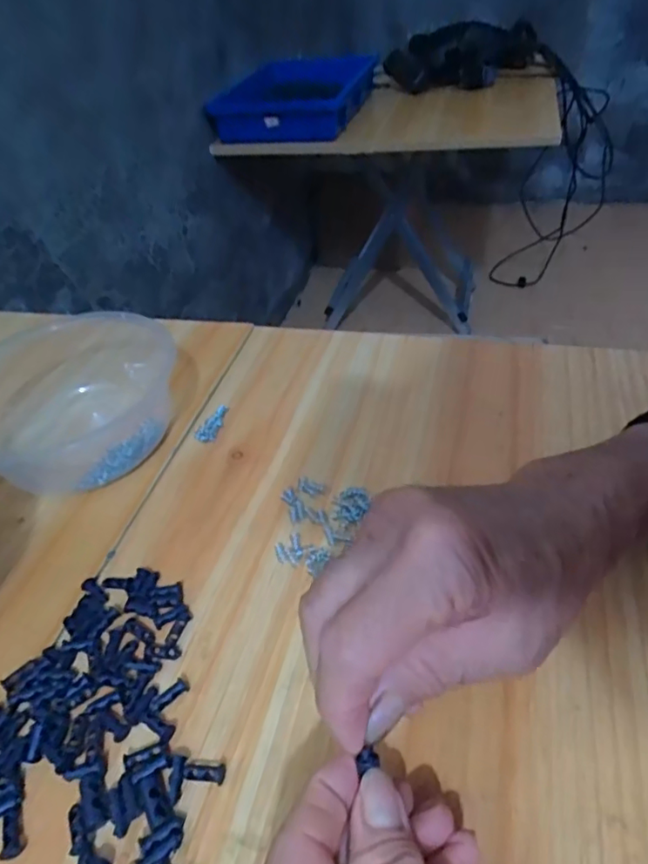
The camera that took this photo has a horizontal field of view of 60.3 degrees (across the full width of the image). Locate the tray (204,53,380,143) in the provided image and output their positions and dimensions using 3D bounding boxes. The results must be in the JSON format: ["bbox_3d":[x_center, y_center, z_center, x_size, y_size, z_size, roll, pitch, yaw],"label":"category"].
[{"bbox_3d":[-0.059,-0.645,1.079,0.239,0.082,0.300,8,45,16],"label":"tray"}]

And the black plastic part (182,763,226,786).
[{"bbox_3d":[-0.048,0.136,0.224,0.017,0.004,0.007,2,44,10],"label":"black plastic part"}]

